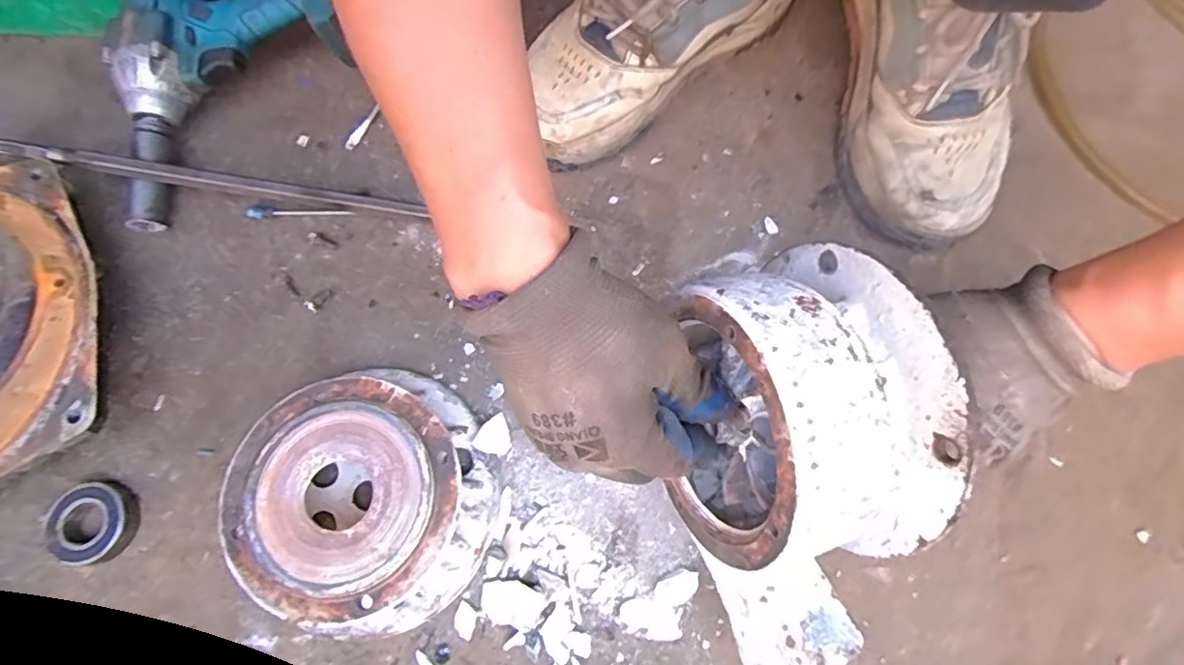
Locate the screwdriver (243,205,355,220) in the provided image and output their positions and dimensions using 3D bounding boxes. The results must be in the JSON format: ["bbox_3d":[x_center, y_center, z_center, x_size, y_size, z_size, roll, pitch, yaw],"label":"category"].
[{"bbox_3d":[-0.226,-0.093,0.460,0.080,0.010,0.009,-1,73,2],"label":"screwdriver"}]

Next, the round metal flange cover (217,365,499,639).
[{"bbox_3d":[-0.137,0.101,0.375,0.148,0.056,0.148,-1,73,2],"label":"round metal flange cover"}]

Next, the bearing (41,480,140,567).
[{"bbox_3d":[-0.333,0.125,0.396,0.059,0.018,0.050,21,75,8],"label":"bearing"}]

